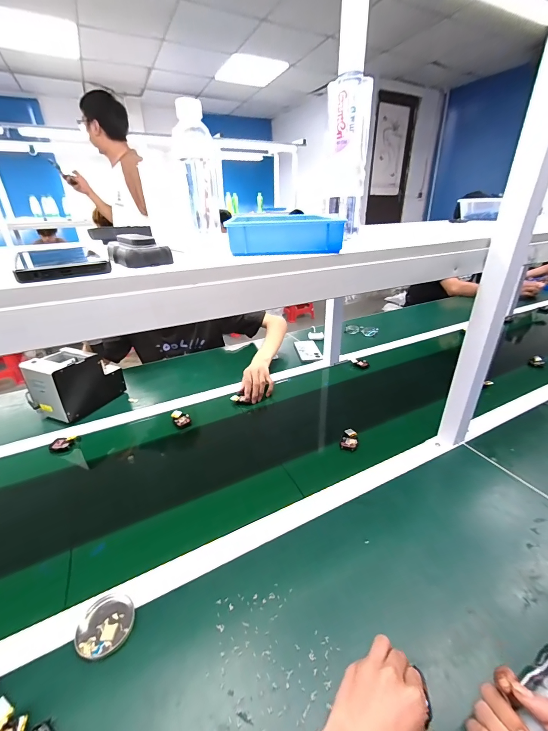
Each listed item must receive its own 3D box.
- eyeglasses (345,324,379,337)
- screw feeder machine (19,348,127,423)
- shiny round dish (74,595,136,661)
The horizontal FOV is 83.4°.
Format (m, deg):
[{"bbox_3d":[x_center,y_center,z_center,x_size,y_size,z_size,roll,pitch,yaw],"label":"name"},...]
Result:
[{"bbox_3d":[0.378,-0.152,1.333,0.139,0.031,0.061,12,30,23],"label":"eyeglasses"},{"bbox_3d":[-0.523,0.045,0.819,0.122,0.159,0.188,12,30,23],"label":"screw feeder machine"},{"bbox_3d":[-0.213,0.328,0.388,0.063,0.015,0.060,-1,27,0],"label":"shiny round dish"}]

